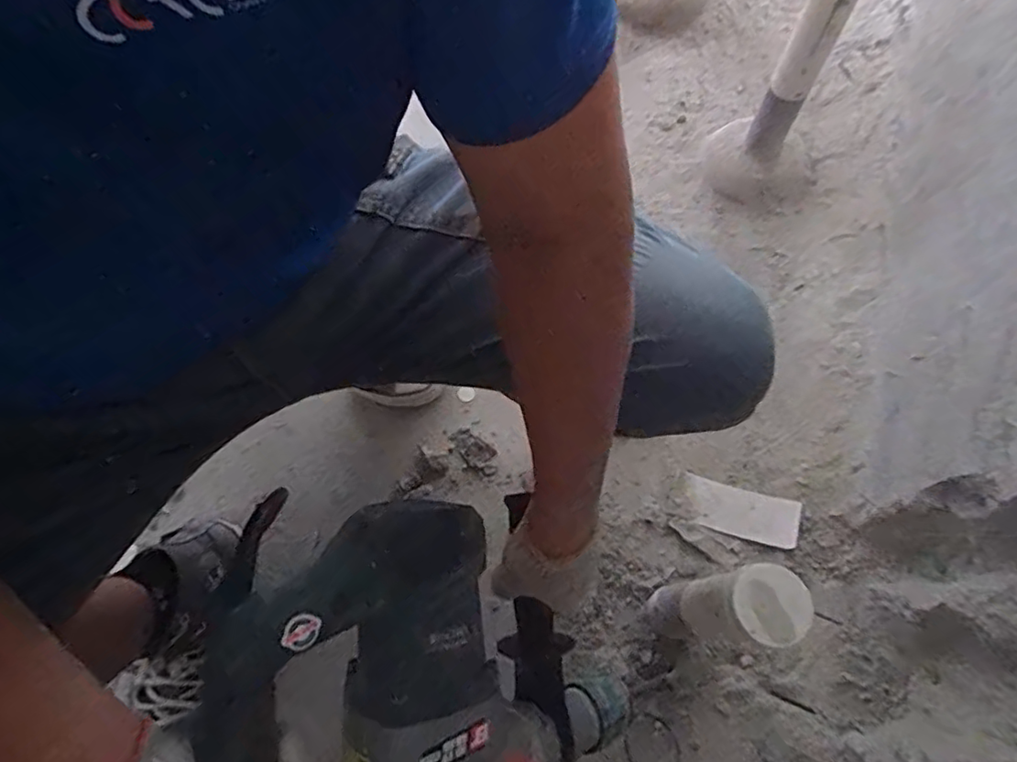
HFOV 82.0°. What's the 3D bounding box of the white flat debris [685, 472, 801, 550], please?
[{"bbox_3d":[0.268,0.152,0.680,0.123,0.014,0.056,17,68,24],"label":"white flat debris"}]

